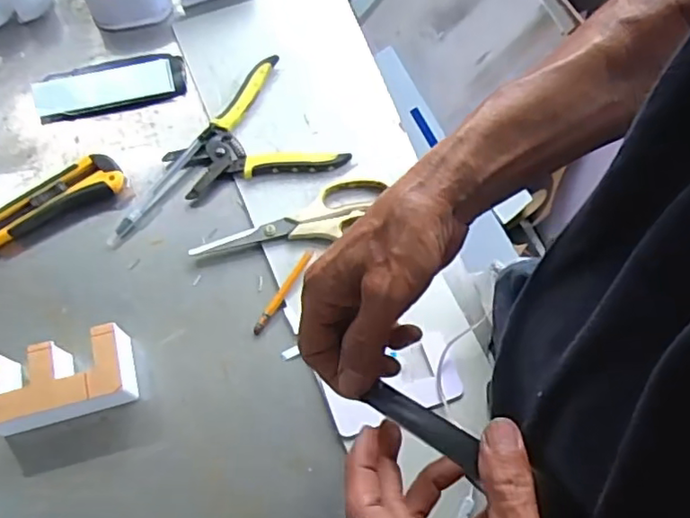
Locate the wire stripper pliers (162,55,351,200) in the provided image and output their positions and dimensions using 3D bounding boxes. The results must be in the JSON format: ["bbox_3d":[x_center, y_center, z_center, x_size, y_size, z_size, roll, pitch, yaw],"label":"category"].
[{"bbox_3d":[-0.097,-0.117,0.585,0.148,0.014,0.137,-27,69,-12],"label":"wire stripper pliers"}]

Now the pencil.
[{"bbox_3d":[-0.055,0.028,0.527,0.010,0.011,0.085,30,69,12],"label":"pencil"}]

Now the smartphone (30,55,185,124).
[{"bbox_3d":[-0.237,-0.177,0.608,0.146,0.012,0.059,-15,67,-7],"label":"smartphone"}]

